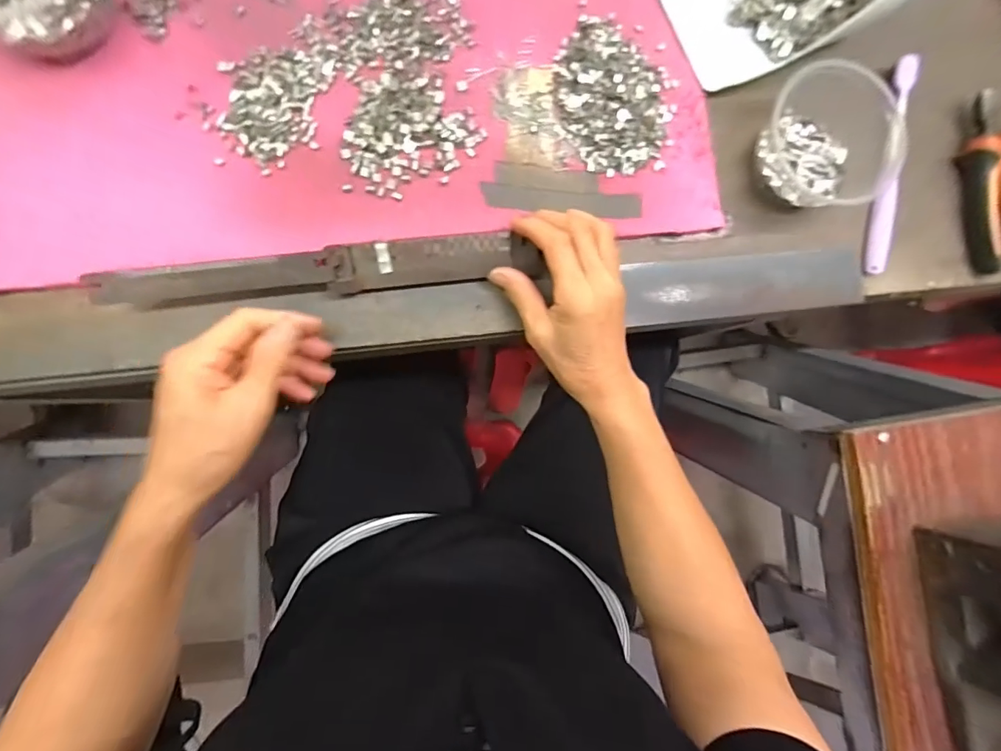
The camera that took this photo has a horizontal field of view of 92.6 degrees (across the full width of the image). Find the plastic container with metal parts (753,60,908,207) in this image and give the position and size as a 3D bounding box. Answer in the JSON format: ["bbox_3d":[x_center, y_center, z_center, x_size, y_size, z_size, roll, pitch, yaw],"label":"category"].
[{"bbox_3d":[0.261,-0.187,0.379,0.103,0.041,0.119,42,82,-4],"label":"plastic container with metal parts"}]

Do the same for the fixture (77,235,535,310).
[{"bbox_3d":[-0.113,-0.072,0.329,0.285,0.017,0.029,-7,93,-10],"label":"fixture"}]

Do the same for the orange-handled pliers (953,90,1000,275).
[{"bbox_3d":[0.427,-0.166,0.416,0.043,0.035,0.147,-12,88,-9],"label":"orange-handled pliers"}]

